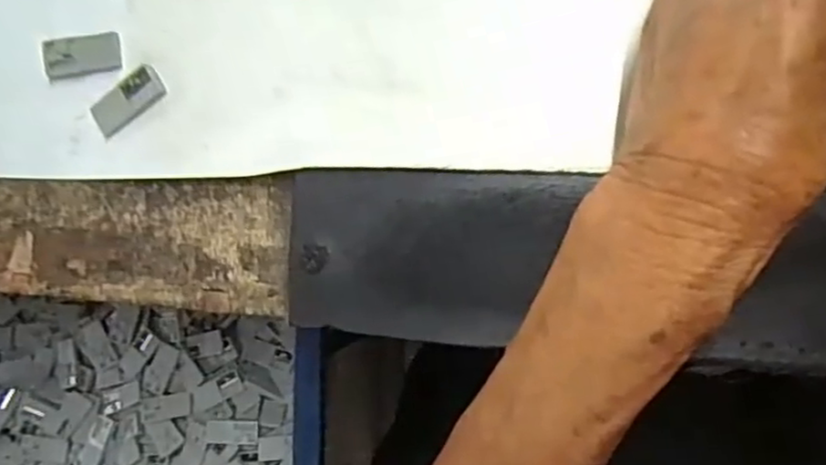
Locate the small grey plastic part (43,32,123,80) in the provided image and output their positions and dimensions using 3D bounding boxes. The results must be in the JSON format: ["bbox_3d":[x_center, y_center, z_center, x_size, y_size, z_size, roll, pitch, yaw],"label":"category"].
[{"bbox_3d":[-0.122,-0.065,0.255,0.027,0.004,0.015,-8,86,7],"label":"small grey plastic part"}]

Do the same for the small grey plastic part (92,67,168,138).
[{"bbox_3d":[-0.103,-0.047,0.252,0.029,0.004,0.013,-38,83,4],"label":"small grey plastic part"}]

